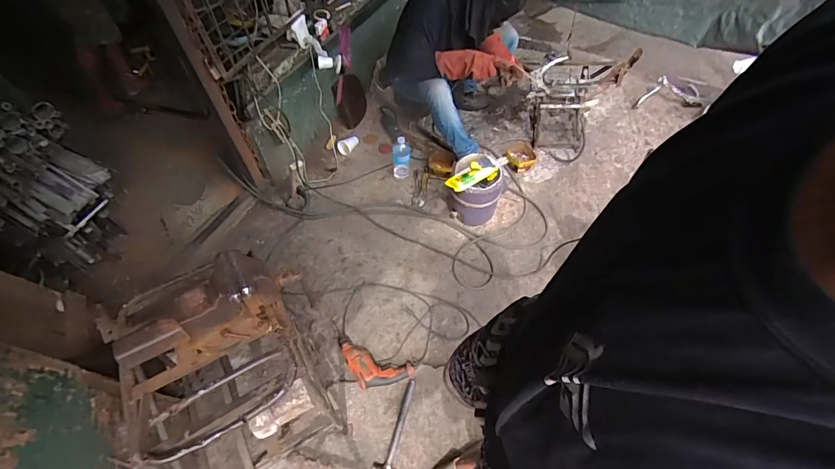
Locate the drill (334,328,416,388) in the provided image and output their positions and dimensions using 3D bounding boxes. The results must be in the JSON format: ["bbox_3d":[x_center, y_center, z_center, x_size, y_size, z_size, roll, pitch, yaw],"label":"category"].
[{"bbox_3d":[-0.189,0.470,1.517,0.340,0.082,0.165,19,59,13],"label":"drill"}]

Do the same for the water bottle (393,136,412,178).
[{"bbox_3d":[-0.073,-0.346,1.902,0.081,0.224,0.070,3,57,3],"label":"water bottle"}]

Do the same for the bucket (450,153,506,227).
[{"bbox_3d":[0.256,-0.185,1.806,0.203,0.270,0.191,-1,57,1],"label":"bucket"}]

